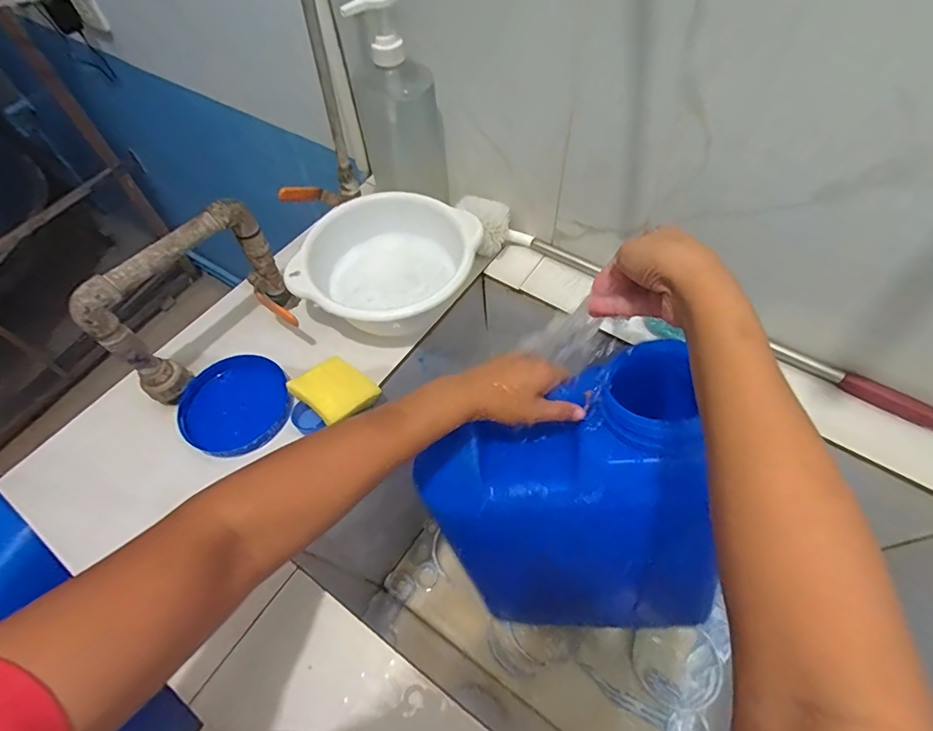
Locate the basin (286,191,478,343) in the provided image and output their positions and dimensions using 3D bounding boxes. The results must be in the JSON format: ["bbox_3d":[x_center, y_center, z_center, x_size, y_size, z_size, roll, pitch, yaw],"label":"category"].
[{"bbox_3d":[-0.096,-0.109,0.584,0.198,0.088,0.182,-1,58,2],"label":"basin"}]

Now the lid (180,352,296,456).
[{"bbox_3d":[-0.267,0.041,0.537,0.109,0.024,0.109,-1,58,2],"label":"lid"}]

